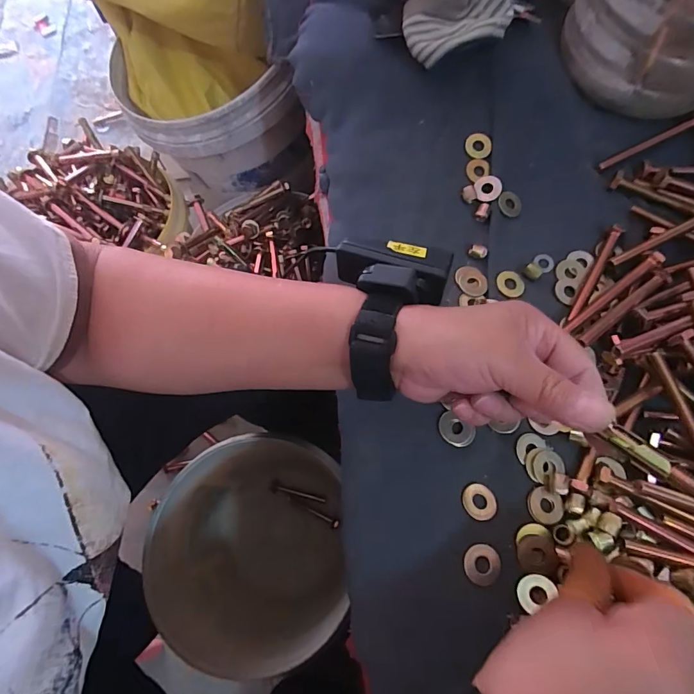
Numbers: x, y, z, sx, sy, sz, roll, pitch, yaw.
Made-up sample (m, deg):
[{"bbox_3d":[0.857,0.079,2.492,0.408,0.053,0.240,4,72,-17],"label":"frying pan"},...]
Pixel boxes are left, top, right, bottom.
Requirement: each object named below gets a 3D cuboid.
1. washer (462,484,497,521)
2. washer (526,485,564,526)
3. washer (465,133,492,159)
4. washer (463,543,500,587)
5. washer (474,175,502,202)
[{"bbox_3d":[0.092,0.107,0.289,0.024,0.004,0.023,-2,72,1],"label":"washer"},{"bbox_3d":[0.137,0.110,0.289,0.025,0.004,0.022,27,75,10],"label":"washer"},{"bbox_3d":[0.123,-0.188,0.392,0.026,0.004,0.023,4,93,-9],"label":"washer"},{"bbox_3d":[0.089,0.143,0.275,0.024,0.004,0.024,-1,72,2],"label":"washer"},{"bbox_3d":[0.127,-0.145,0.380,0.024,0.005,0.027,-12,76,9],"label":"washer"}]

